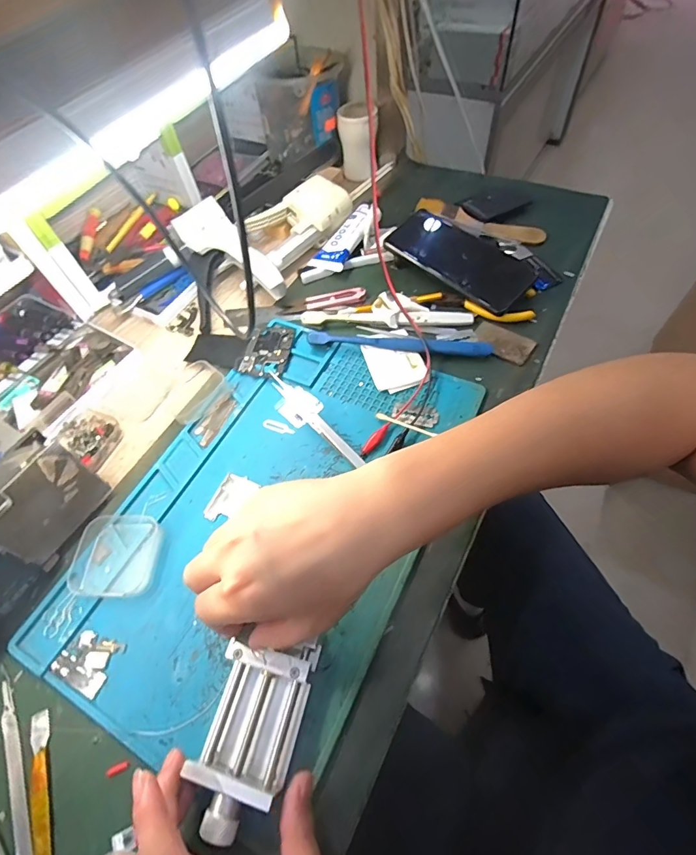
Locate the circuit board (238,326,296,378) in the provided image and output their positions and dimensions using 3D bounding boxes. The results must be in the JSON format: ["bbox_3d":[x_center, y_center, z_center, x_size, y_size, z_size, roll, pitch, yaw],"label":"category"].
[{"bbox_3d":[-0.086,-0.083,0.460,0.048,0.004,0.069,10,60,11],"label":"circuit board"}]

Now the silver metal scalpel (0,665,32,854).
[{"bbox_3d":[-0.226,0.226,0.286,0.011,0.004,0.128,-28,60,-12],"label":"silver metal scalpel"}]

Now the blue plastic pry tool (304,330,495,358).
[{"bbox_3d":[0.053,-0.089,0.444,0.190,0.014,0.024,4,59,7],"label":"blue plastic pry tool"}]

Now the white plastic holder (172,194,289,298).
[{"bbox_3d":[-0.131,-0.202,0.489,0.153,0.021,0.054,42,70,7],"label":"white plastic holder"}]

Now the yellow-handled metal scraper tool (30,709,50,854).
[{"bbox_3d":[-0.196,0.248,0.270,0.014,0.006,0.122,-22,59,-8],"label":"yellow-handled metal scraper tool"}]

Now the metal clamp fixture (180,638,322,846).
[{"bbox_3d":[-0.060,0.190,0.267,0.054,0.027,0.102,11,62,10],"label":"metal clamp fixture"}]

